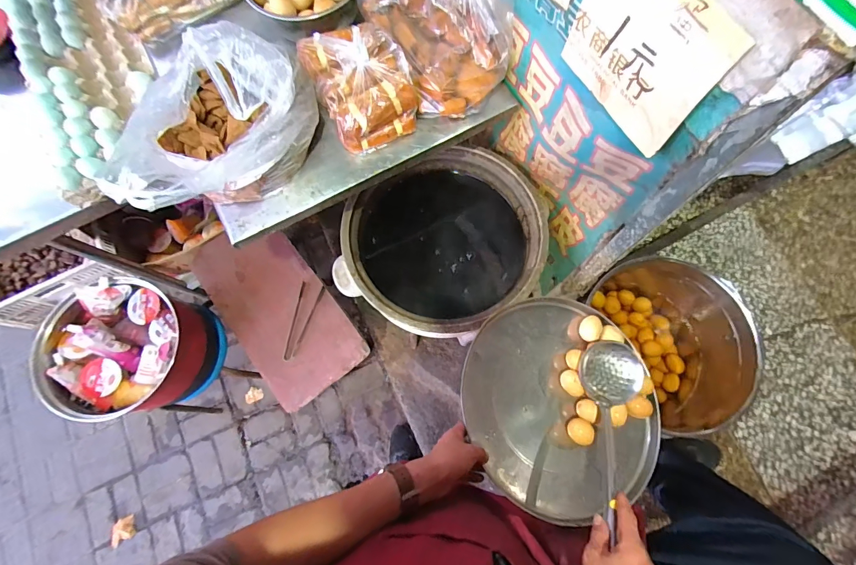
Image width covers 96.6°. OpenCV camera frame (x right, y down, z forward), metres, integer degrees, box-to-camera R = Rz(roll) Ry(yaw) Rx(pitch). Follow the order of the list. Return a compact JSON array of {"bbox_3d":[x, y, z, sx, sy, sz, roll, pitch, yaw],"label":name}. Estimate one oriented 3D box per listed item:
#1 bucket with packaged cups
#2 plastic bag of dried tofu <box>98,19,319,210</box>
[{"bbox_3d":[-0.766,0.178,1.007,0.329,0.226,0.327,0,75,-1],"label":"bucket with packaged cups"},{"bbox_3d":[-0.355,-0.271,0.633,0.247,0.173,0.355,40,78,9],"label":"plastic bag of dried tofu"}]

